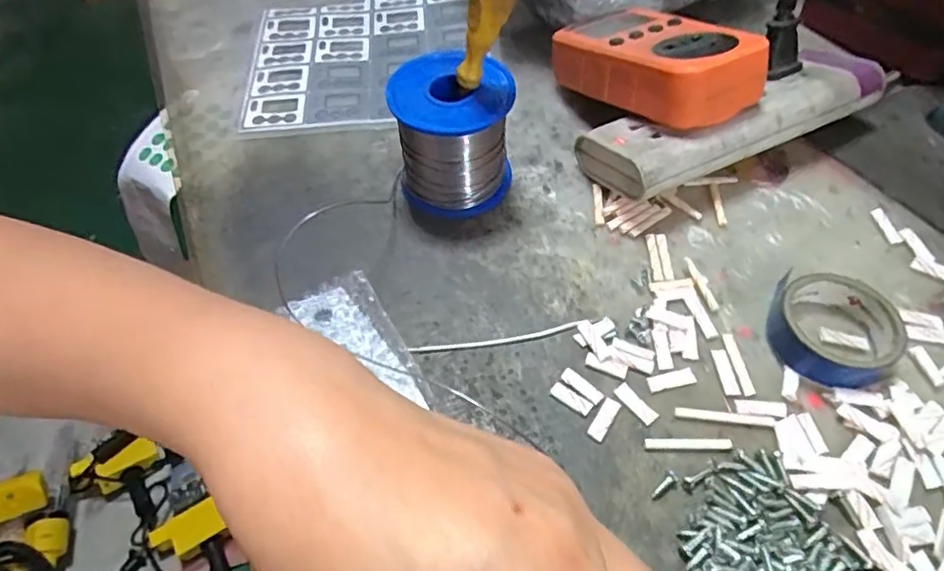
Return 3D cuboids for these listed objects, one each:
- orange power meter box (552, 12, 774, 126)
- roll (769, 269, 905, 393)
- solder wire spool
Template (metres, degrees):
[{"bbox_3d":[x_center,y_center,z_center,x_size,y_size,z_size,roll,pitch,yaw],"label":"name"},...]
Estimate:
[{"bbox_3d":[0.107,-0.134,0.342,0.066,0.037,0.128,-27,41,-16],"label":"orange power meter box"},{"bbox_3d":[0.170,0.021,0.269,0.053,0.019,0.052,8,56,8],"label":"roll"},{"bbox_3d":[-0.010,-0.084,0.321,0.064,0.065,0.064,6,55,6],"label":"solder wire spool"}]

